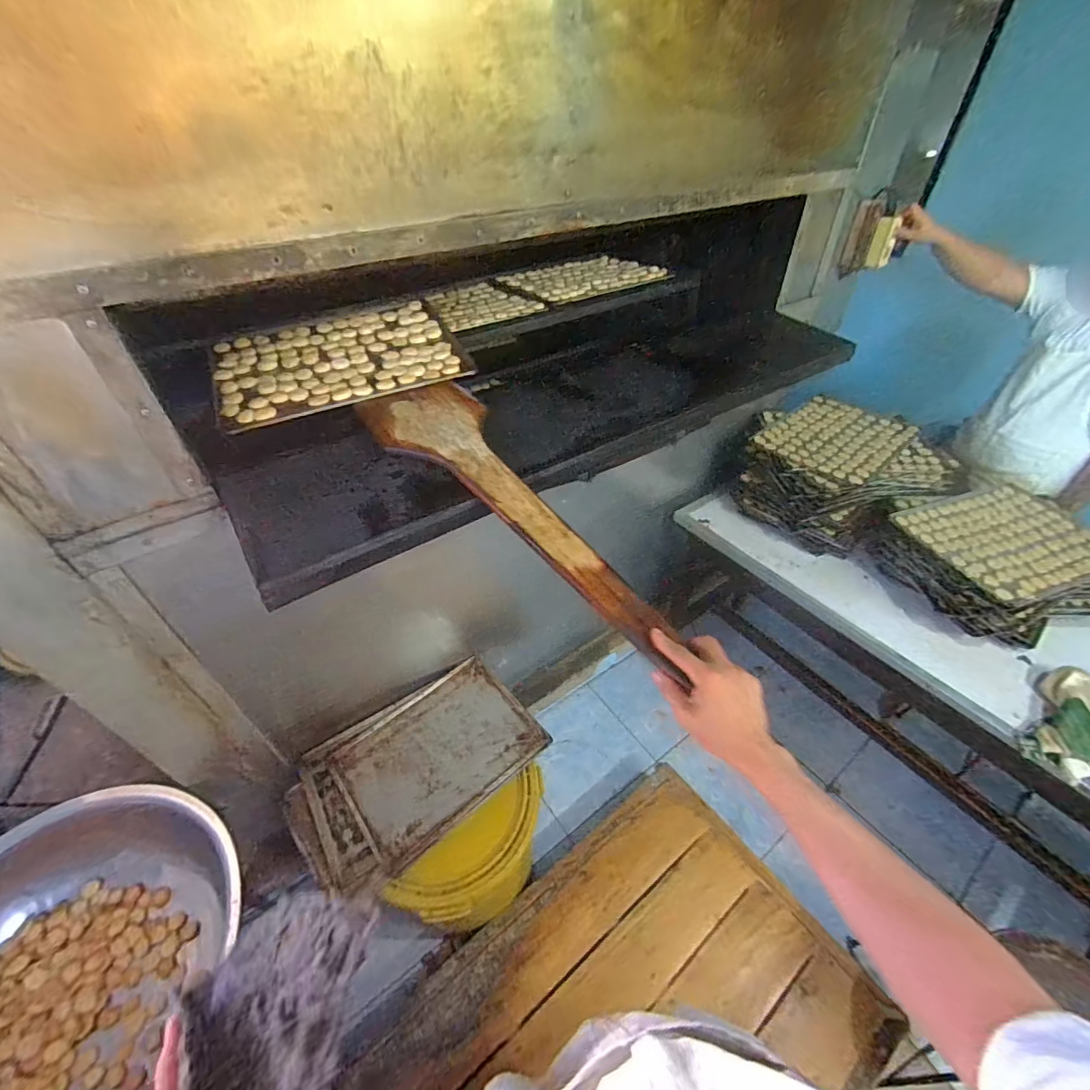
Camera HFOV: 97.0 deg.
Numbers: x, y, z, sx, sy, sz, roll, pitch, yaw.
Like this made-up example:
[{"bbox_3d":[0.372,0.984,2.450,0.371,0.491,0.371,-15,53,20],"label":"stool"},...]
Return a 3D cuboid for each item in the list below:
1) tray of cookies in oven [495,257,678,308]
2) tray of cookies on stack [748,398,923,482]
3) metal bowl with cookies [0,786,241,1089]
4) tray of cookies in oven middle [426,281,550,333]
[{"bbox_3d":[0.109,-0.791,1.416,0.459,0.017,0.343,-28,49,-27],"label":"tray of cookies in oven"},{"bbox_3d":[0.868,-0.330,1.448,0.421,0.033,0.315,-30,50,-29],"label":"tray of cookies on stack"},{"bbox_3d":[-0.896,0.817,0.869,0.575,0.222,0.651,14,44,15],"label":"metal bowl with cookies"},{"bbox_3d":[-0.173,-0.625,1.259,0.260,0.019,0.335,-21,46,-21],"label":"tray of cookies in oven middle"}]

